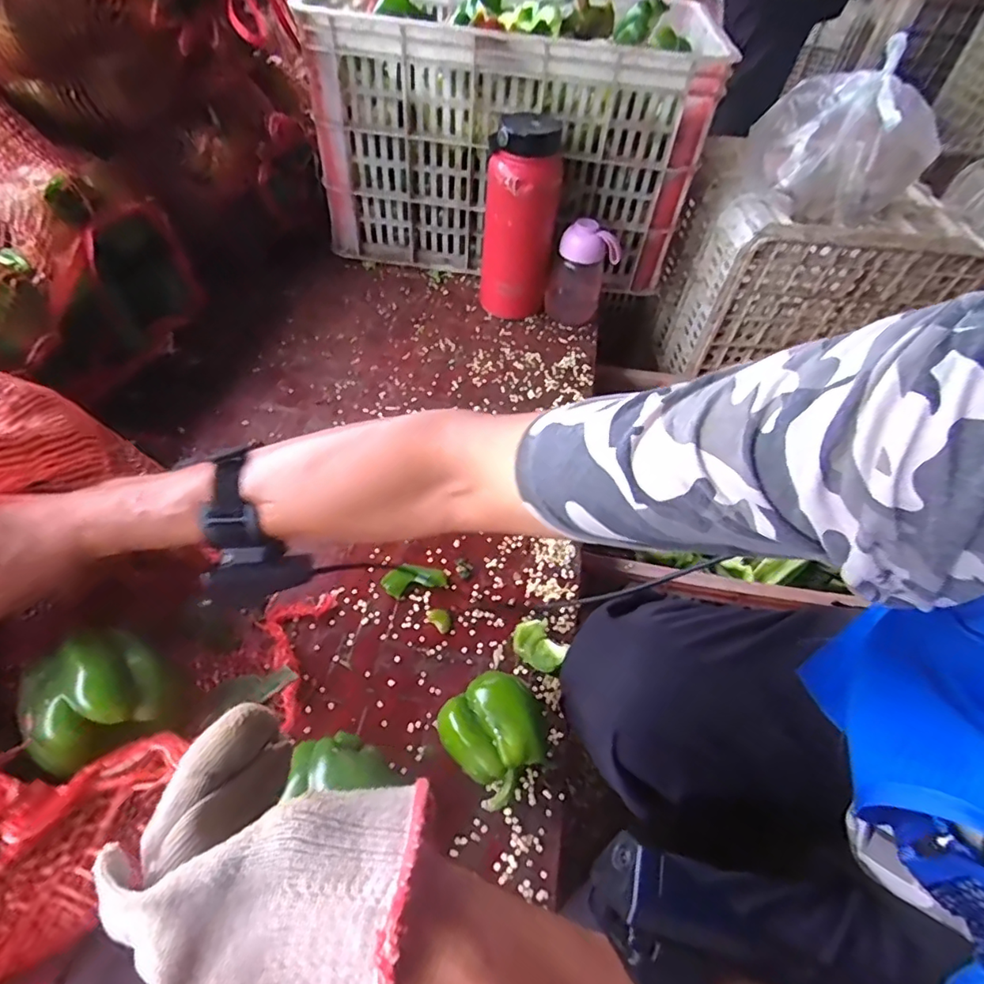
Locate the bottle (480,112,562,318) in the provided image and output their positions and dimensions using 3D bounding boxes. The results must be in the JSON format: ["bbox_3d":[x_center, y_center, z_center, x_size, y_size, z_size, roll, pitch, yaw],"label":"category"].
[{"bbox_3d":[0.038,-0.330,0.682,0.092,0.227,0.073,4,50,-3],"label":"bottle"}]

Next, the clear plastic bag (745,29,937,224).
[{"bbox_3d":[0.420,-0.419,0.646,0.192,0.136,0.175,31,54,19],"label":"clear plastic bag"}]

